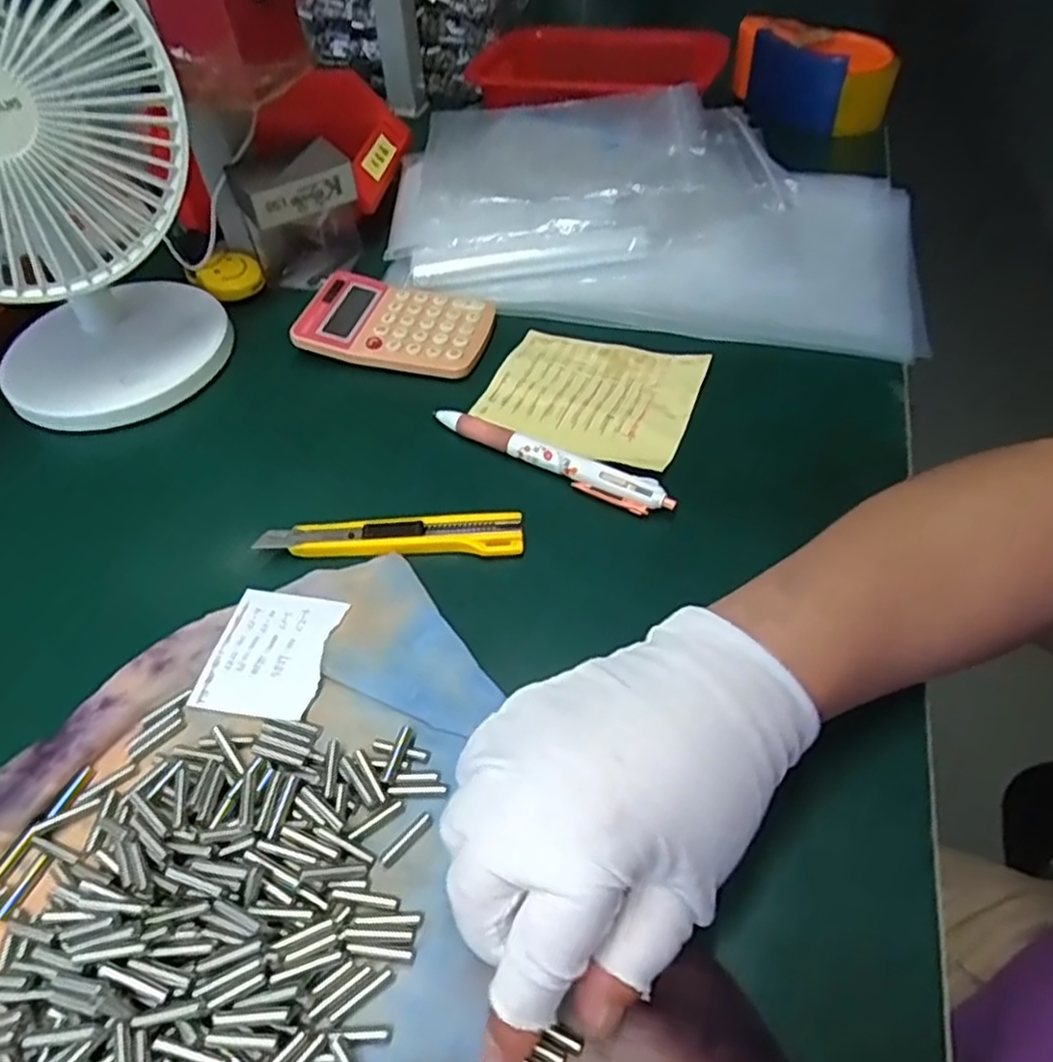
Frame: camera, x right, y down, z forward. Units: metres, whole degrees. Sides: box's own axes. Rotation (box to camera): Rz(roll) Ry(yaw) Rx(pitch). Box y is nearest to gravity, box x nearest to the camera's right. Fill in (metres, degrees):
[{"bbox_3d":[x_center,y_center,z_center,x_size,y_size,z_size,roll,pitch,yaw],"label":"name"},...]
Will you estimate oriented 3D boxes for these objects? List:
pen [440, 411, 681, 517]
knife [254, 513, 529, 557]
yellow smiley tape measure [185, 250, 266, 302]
[{"bbox_3d":[0.011,-0.039,0.381,0.138,0.014,0.013,24,55,23],"label":"pen"},{"bbox_3d":[-0.065,0.003,0.353,0.125,0.008,0.019,-2,49,3],"label":"knife"},{"bbox_3d":[-0.209,-0.178,0.504,0.047,0.021,0.032,-24,52,-16],"label":"yellow smiley tape measure"}]

